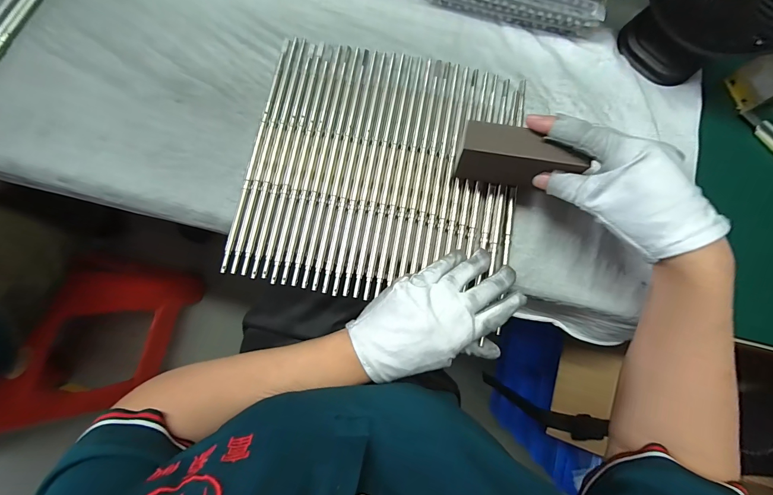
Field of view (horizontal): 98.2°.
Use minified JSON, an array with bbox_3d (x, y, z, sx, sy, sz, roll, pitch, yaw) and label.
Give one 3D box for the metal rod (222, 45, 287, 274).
[{"bbox_3d":[-0.133,-0.103,0.342,0.008,0.005,0.257,10,79,3],"label":"metal rod"}]

